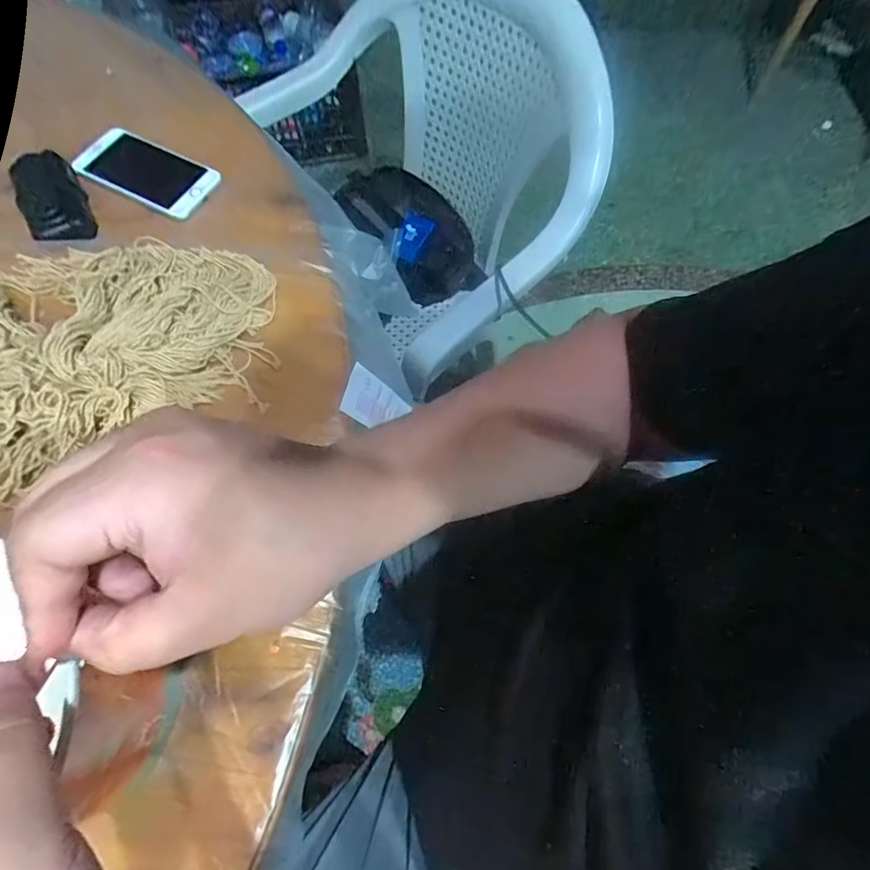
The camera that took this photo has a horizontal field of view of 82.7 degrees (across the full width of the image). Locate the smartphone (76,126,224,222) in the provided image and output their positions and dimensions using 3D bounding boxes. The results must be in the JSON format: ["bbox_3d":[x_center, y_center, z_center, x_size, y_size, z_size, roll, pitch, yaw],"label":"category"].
[{"bbox_3d":[-0.270,-0.247,0.459,0.137,0.006,0.064,25,70,10],"label":"smartphone"}]

